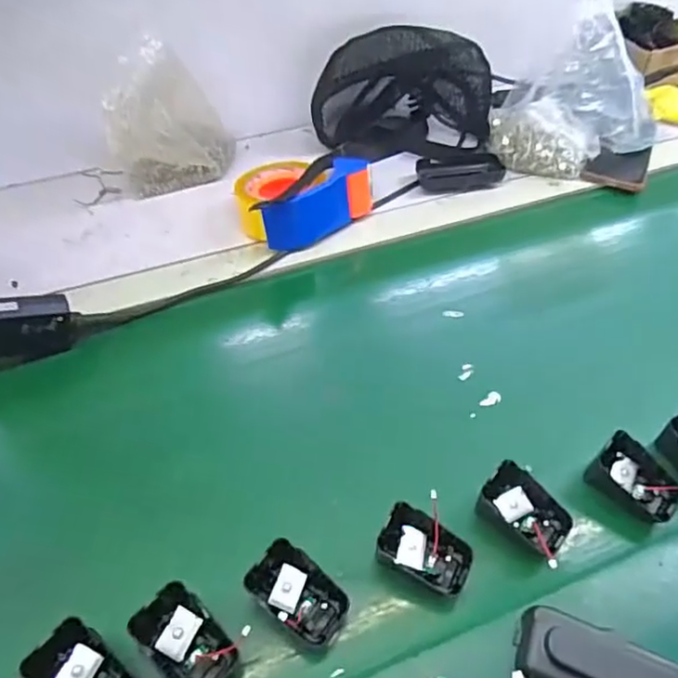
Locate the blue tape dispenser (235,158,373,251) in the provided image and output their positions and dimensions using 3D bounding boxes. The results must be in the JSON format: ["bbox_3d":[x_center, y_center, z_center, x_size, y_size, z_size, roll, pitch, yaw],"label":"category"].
[{"bbox_3d":[-0.045,-0.168,0.687,0.146,0.067,0.101,-26,53,-22],"label":"blue tape dispenser"}]

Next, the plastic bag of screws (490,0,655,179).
[{"bbox_3d":[0.290,-0.291,0.720,0.199,0.193,0.091,27,53,22],"label":"plastic bag of screws"}]

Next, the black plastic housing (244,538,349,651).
[{"bbox_3d":[-0.028,0.179,0.410,0.067,0.037,0.046,30,54,24],"label":"black plastic housing"}]

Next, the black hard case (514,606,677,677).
[{"bbox_3d":[0.170,0.217,0.380,0.105,0.029,0.049,18,50,15],"label":"black hard case"}]

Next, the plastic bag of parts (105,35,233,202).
[{"bbox_3d":[-0.201,-0.255,0.717,0.155,0.176,0.060,-35,57,-27],"label":"plastic bag of parts"}]

